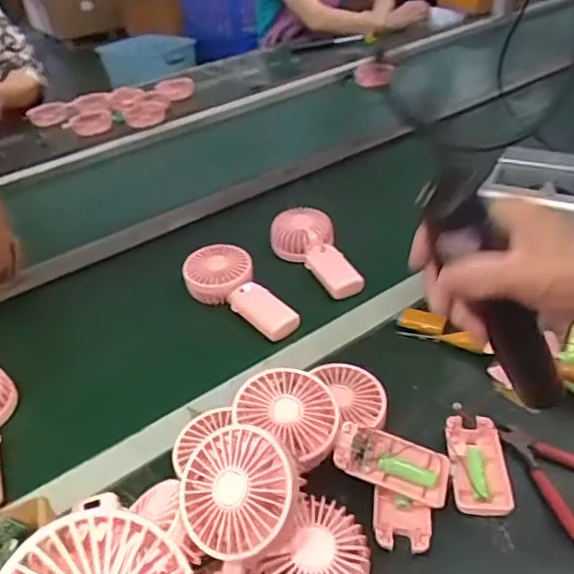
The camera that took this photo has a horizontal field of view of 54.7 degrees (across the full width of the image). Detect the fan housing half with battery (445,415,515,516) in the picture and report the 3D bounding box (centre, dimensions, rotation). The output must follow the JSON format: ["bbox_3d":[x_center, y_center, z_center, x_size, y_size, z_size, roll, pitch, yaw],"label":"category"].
[{"bbox_3d":[0.169,0.154,0.495,0.047,0.019,0.094,-2,37,7],"label":"fan housing half with battery"}]

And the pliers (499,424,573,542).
[{"bbox_3d":[0.240,0.168,0.479,0.088,0.018,0.128,-30,42,-28],"label":"pliers"}]

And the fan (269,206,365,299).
[{"bbox_3d":[0.047,-0.043,0.771,0.084,0.050,0.167,-23,53,-20],"label":"fan"}]

